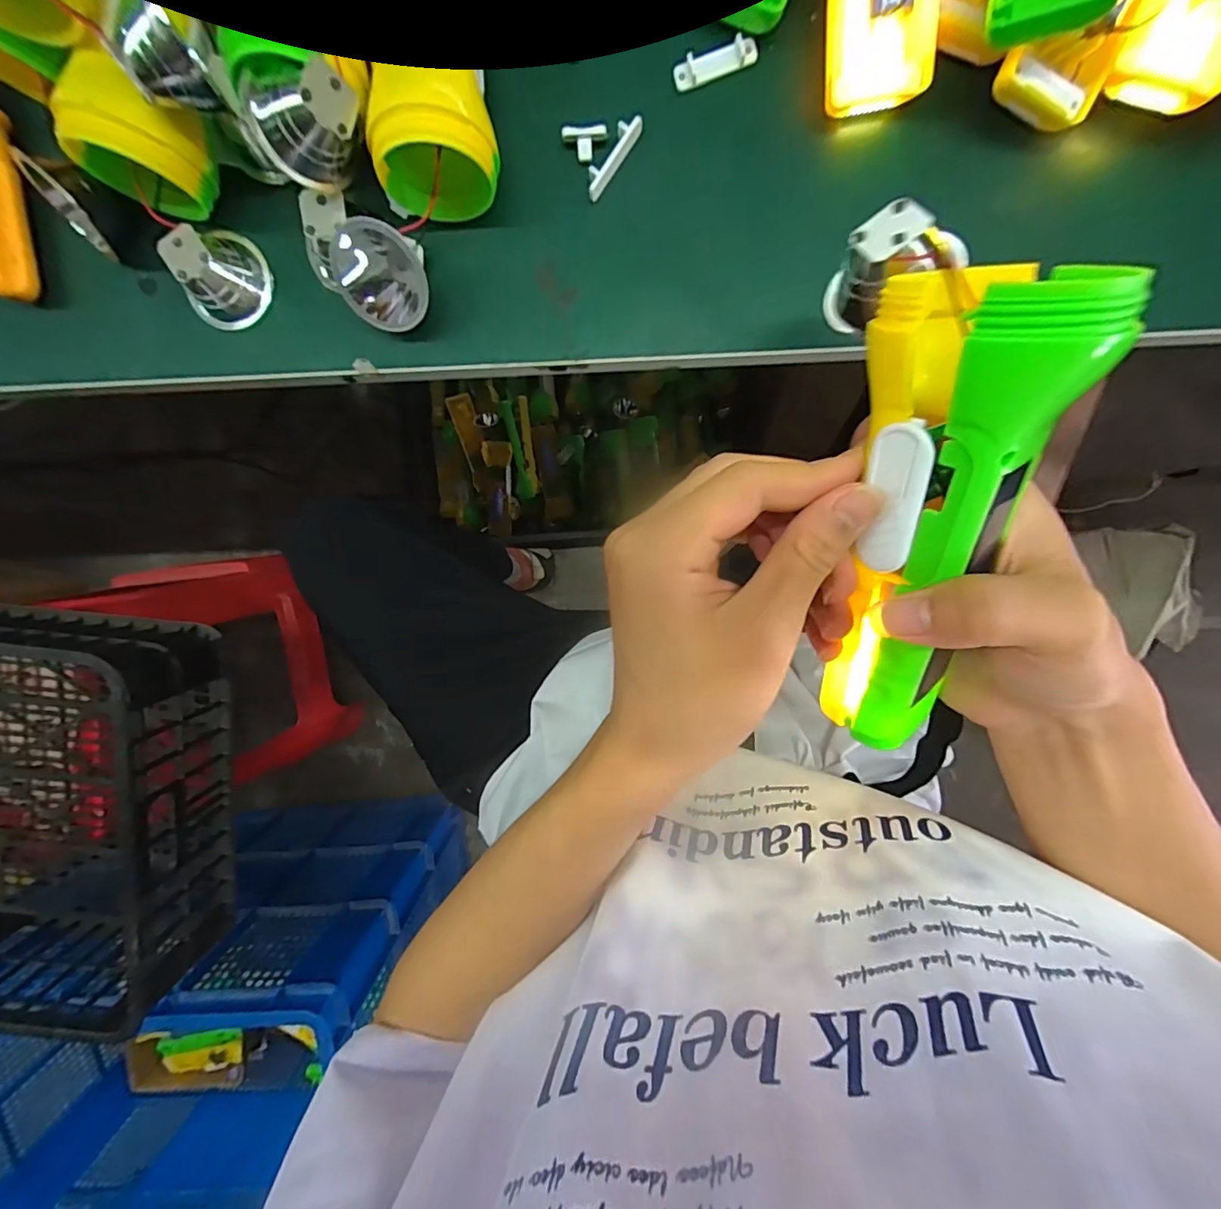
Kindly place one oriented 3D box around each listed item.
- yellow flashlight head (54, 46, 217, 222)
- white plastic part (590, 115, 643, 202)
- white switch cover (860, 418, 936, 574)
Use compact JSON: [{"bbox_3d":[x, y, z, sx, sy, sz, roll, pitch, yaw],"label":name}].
[{"bbox_3d":[-0.201,-0.200,0.225,0.045,0.044,0.041,23,100,-1],"label":"yellow flashlight head"},{"bbox_3d":[0.001,-0.206,0.237,0.008,0.006,0.037,37,99,-3],"label":"white plastic part"},{"bbox_3d":[0.088,-0.032,0.162,0.004,0.018,0.047,-23,125,-26],"label":"white switch cover"}]

